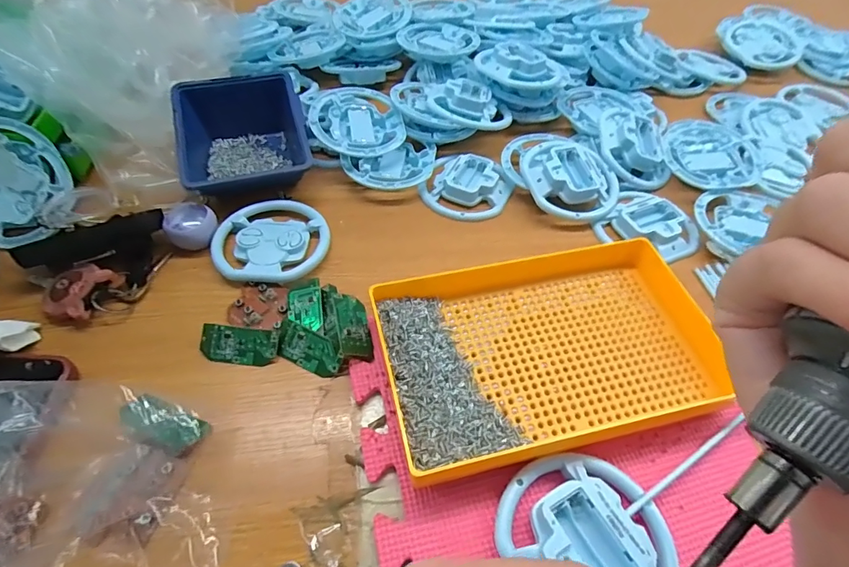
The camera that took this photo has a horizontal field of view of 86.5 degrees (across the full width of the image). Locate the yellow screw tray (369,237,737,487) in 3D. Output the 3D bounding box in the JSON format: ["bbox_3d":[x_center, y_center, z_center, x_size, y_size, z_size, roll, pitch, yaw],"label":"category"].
[{"bbox_3d":[0.098,0.038,0.348,0.258,0.032,0.163,-12,54,-10],"label":"yellow screw tray"}]

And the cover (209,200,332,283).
[{"bbox_3d":[-0.142,-0.042,0.418,0.102,0.011,0.095,0,53,-1],"label":"cover"}]

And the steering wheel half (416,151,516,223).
[{"bbox_3d":[0.045,-0.102,0.476,0.086,0.021,0.086,24,56,16],"label":"steering wheel half"}]

